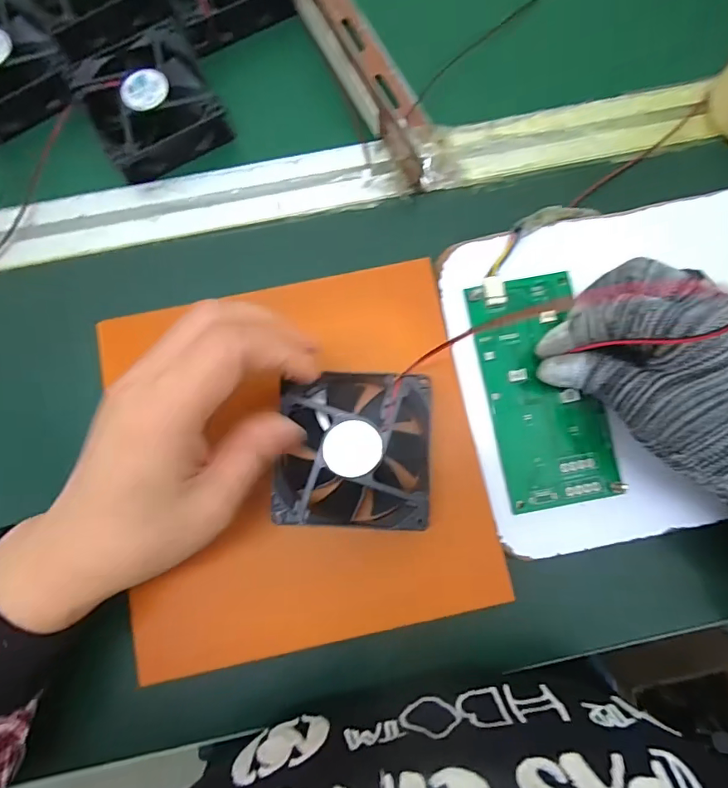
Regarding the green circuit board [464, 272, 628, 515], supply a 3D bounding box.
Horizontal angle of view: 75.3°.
[{"bbox_3d":[0.104,-0.003,0.275,0.064,0.008,0.134,-13,83,-3],"label":"green circuit board"}]

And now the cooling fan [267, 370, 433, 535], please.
[{"bbox_3d":[-0.005,0.029,0.250,0.078,0.027,0.079,3,80,0],"label":"cooling fan"}]

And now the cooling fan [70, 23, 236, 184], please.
[{"bbox_3d":[-0.140,-0.194,0.314,0.080,0.026,0.084,-32,79,-5],"label":"cooling fan"}]

